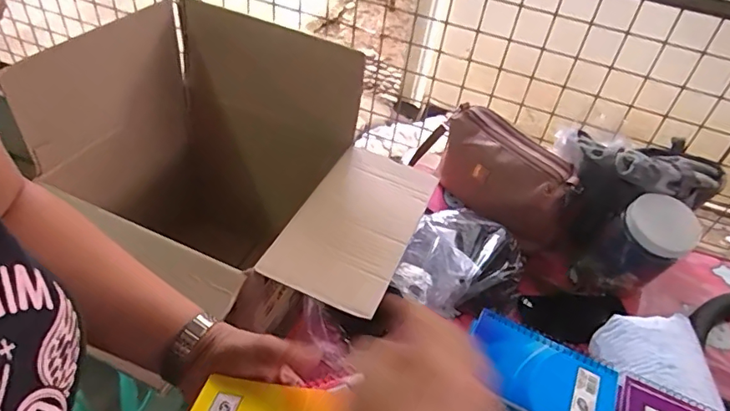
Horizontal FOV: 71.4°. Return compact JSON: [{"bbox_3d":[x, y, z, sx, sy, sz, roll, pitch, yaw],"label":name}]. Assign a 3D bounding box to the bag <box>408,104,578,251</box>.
[{"bbox_3d":[0.224,-0.039,0.854,0.082,0.145,0.237,-25,52,-30],"label":"bag"}]

